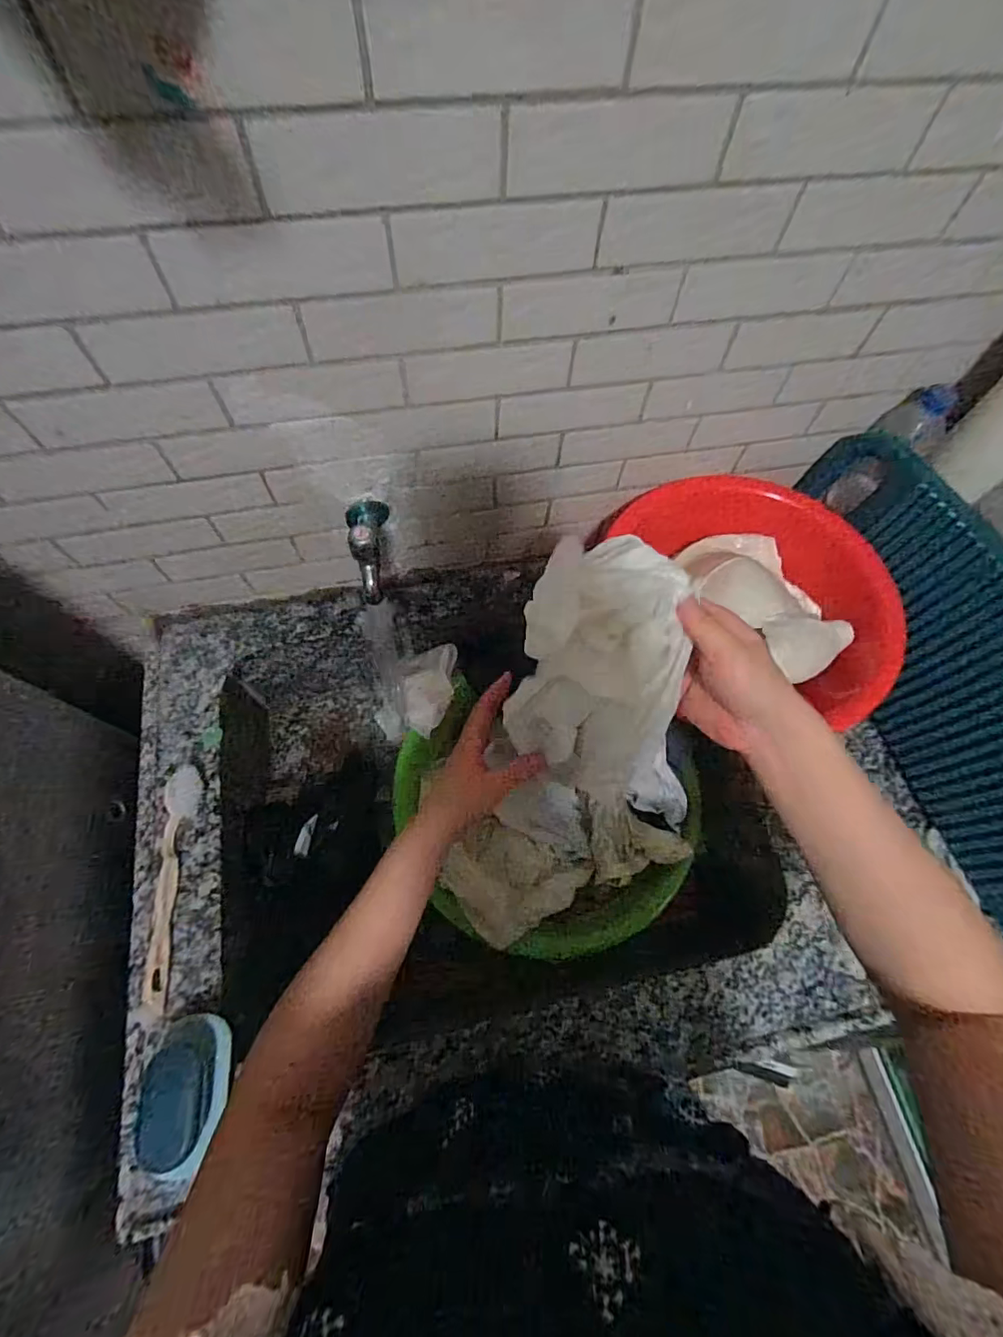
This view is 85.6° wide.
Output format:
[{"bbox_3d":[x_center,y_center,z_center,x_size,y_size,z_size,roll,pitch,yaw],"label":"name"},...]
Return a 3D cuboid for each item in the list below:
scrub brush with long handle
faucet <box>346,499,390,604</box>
[{"bbox_3d":[-0.337,0.218,0.561,0.032,0.016,0.231,-7,67,-3],"label":"scrub brush with long handle"},{"bbox_3d":[-0.133,-0.128,0.559,0.041,0.070,0.107,-13,68,-6],"label":"faucet"}]

